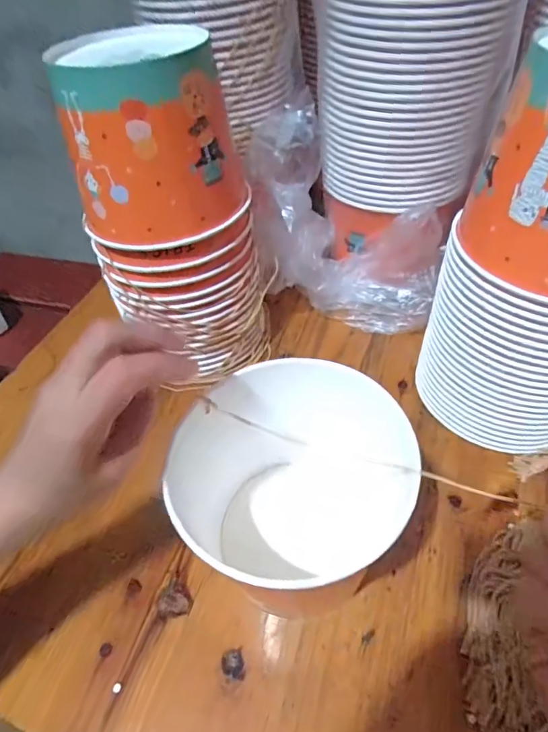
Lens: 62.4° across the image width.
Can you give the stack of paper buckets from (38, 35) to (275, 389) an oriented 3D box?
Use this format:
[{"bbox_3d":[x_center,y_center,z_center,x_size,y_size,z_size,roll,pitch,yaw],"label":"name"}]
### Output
[{"bbox_3d":[-0.097,-0.138,0.456,0.156,0.305,0.124,-9,48,-4],"label":"stack of paper buckets"}]

